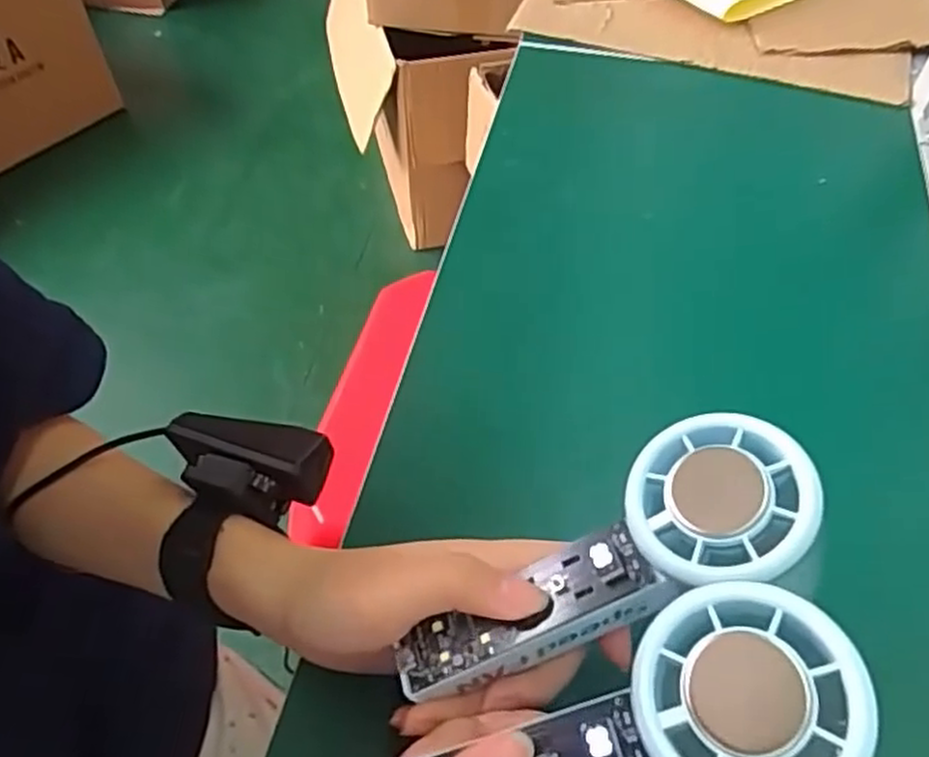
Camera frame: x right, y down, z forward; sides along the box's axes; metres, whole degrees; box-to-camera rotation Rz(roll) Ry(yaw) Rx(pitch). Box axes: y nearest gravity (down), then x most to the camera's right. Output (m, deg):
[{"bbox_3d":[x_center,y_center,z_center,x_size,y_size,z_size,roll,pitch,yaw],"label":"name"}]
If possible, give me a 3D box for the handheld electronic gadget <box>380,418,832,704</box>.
[{"bbox_3d":[0.046,0.066,0.249,0.149,0.026,0.052,-36,56,15],"label":"handheld electronic gadget"}]

